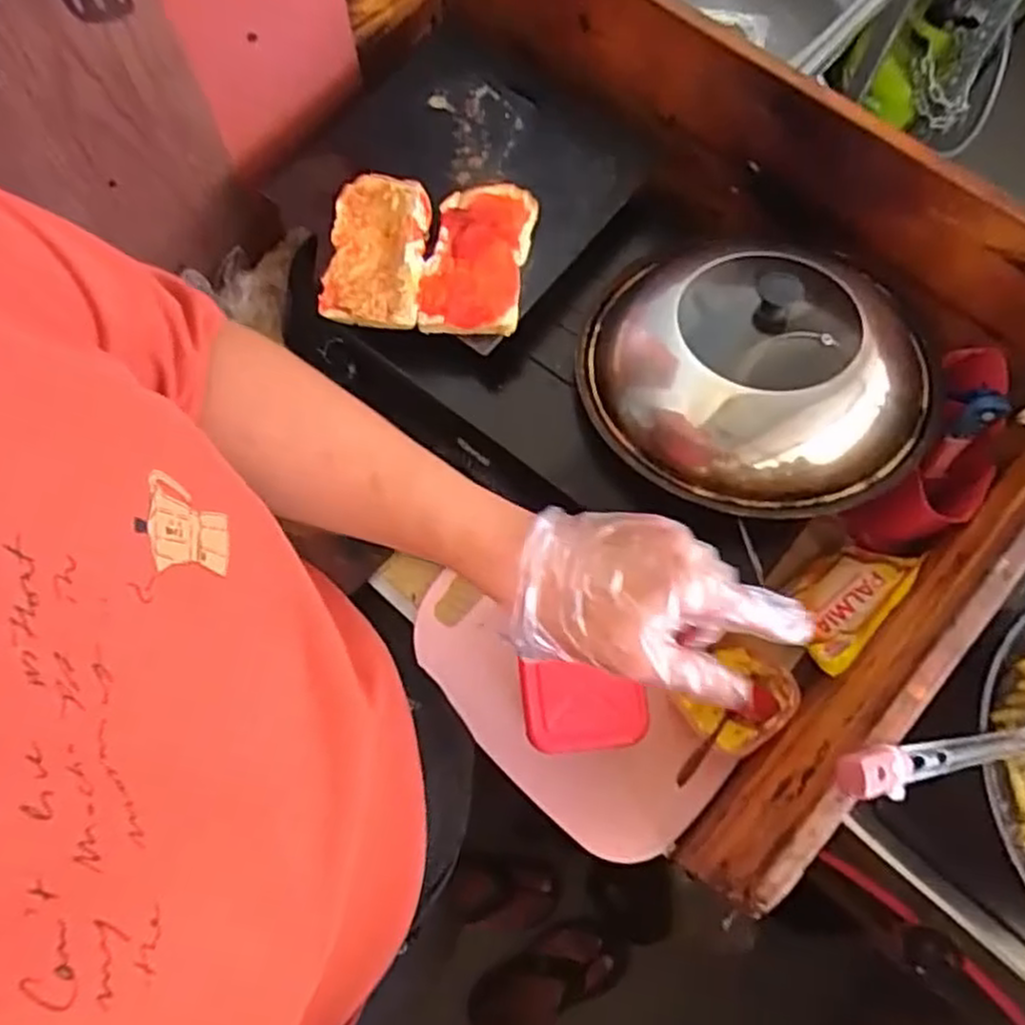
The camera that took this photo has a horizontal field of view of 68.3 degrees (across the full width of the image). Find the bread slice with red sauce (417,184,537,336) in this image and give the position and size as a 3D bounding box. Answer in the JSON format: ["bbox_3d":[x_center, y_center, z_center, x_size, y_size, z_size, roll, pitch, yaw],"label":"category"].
[{"bbox_3d":[-0.034,-0.246,0.723,0.095,0.021,0.160,8,73,5],"label":"bread slice with red sauce"}]

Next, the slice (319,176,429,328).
[{"bbox_3d":[-0.132,-0.253,0.730,0.093,0.013,0.158,3,73,3],"label":"slice"}]

